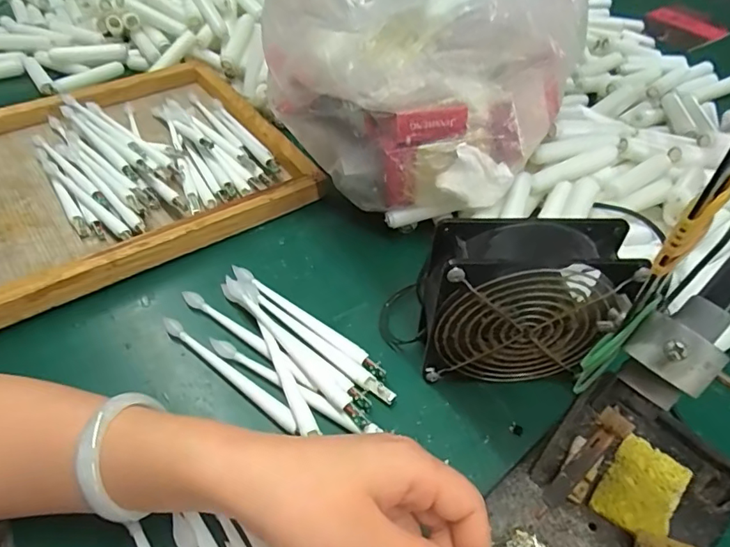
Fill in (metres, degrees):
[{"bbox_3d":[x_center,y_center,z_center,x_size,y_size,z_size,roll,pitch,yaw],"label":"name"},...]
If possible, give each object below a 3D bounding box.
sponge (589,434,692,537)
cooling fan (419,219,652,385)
[{"bbox_3d":[0.162,0.126,0.293,0.038,0.007,0.056,33,55,29],"label":"sponge"},{"bbox_3d":[0.102,0.021,0.322,0.134,0.115,0.045,0,46,2],"label":"cooling fan"}]

